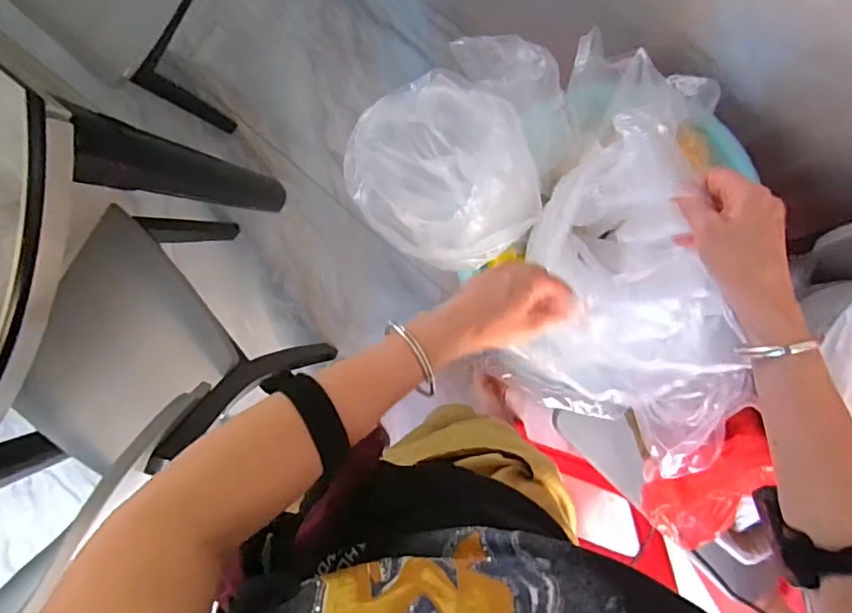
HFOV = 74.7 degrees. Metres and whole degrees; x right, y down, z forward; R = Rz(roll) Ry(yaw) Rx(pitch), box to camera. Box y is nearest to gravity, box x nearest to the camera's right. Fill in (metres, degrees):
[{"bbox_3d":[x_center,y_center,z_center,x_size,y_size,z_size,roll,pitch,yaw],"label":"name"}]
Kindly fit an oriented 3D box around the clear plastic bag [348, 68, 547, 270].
[{"bbox_3d":[0.022,-0.128,0.582,0.189,0.095,0.182,-24,91,10],"label":"clear plastic bag"}]

